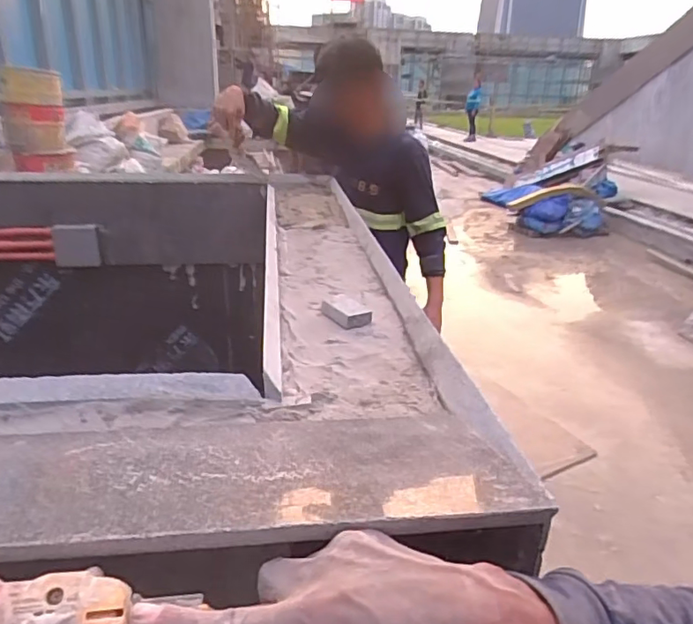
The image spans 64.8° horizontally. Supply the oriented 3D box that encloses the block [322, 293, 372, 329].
[{"bbox_3d":[-0.001,-0.004,0.775,0.045,0.023,0.079,-12,26,-30],"label":"block"}]

